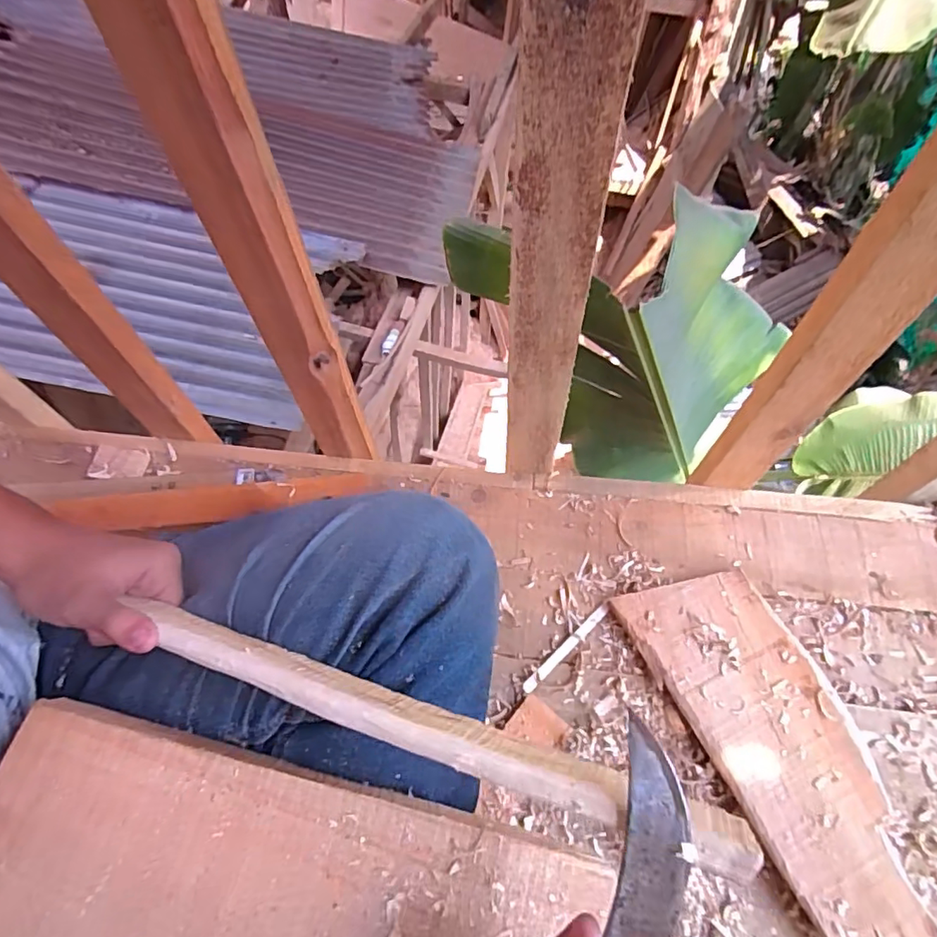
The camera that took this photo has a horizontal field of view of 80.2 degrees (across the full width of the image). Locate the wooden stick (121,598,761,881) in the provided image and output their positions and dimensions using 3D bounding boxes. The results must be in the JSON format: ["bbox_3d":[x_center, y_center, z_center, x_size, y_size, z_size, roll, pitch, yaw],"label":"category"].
[{"bbox_3d":[-0.041,0.115,0.264,0.315,0.024,0.022,10,62,24],"label":"wooden stick"}]

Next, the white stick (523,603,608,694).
[{"bbox_3d":[0.090,0.163,0.508,0.108,0.009,0.011,-40,67,-17],"label":"white stick"}]

